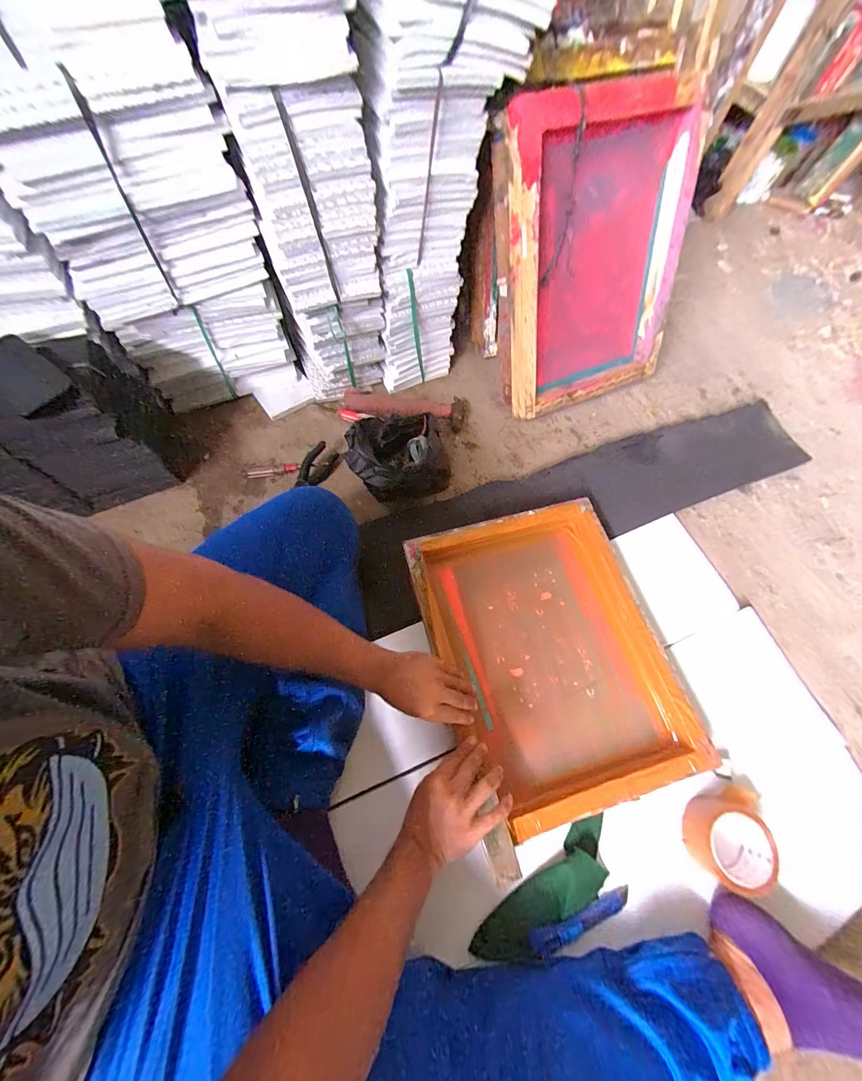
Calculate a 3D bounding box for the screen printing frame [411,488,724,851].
[{"bbox_3d":[0.187,0.170,0.611,0.352,0.046,0.447,-14,68,-7],"label":"screen printing frame"}]

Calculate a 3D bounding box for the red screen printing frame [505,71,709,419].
[{"bbox_3d":[0.321,-0.520,0.720,0.377,0.479,0.046,-22,44,-10],"label":"red screen printing frame"}]

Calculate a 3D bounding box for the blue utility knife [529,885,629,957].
[{"bbox_3d":[0.199,0.499,0.485,0.148,0.022,0.023,-14,68,-7],"label":"blue utility knife"}]

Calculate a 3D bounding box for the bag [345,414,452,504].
[{"bbox_3d":[-0.061,-0.159,0.718,0.200,0.124,0.166,-24,69,-11],"label":"bag"}]

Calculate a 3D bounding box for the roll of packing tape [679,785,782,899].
[{"bbox_3d":[0.416,0.408,0.507,0.110,0.047,0.096,-22,69,-10],"label":"roll of packing tape"}]

